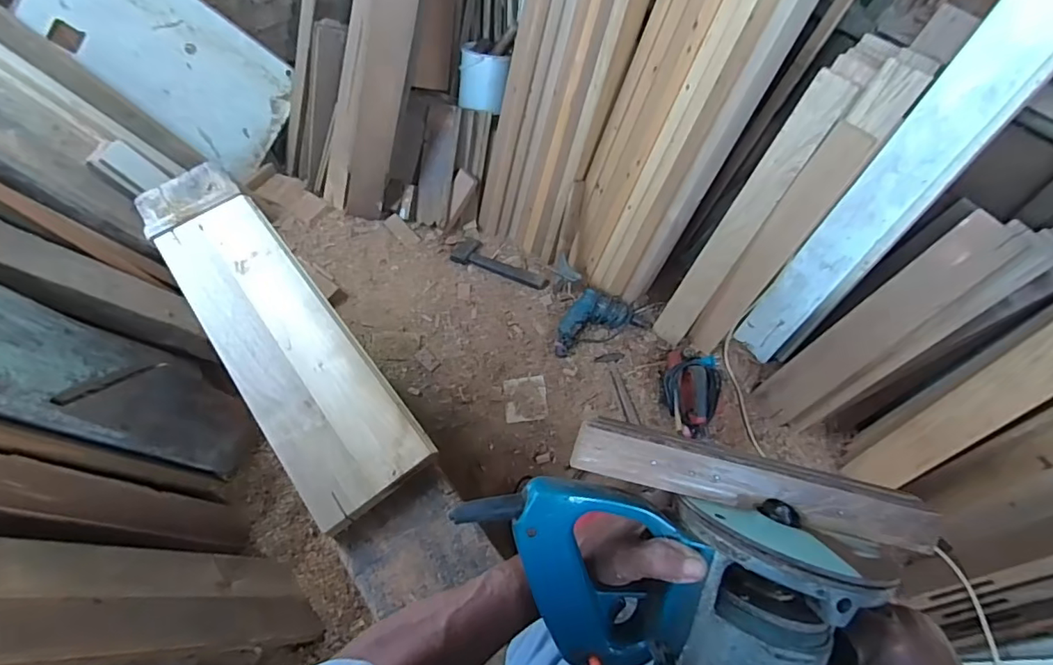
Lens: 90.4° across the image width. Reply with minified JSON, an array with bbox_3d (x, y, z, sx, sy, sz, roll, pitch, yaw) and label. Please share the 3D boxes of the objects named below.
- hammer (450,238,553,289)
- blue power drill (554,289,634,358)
[{"bbox_3d":[-0.083,-0.230,1.763,0.338,0.045,0.093,20,61,9],"label":"hammer"},{"bbox_3d":[0.185,-0.045,1.624,0.269,0.067,0.153,-25,64,-16],"label":"blue power drill"}]

